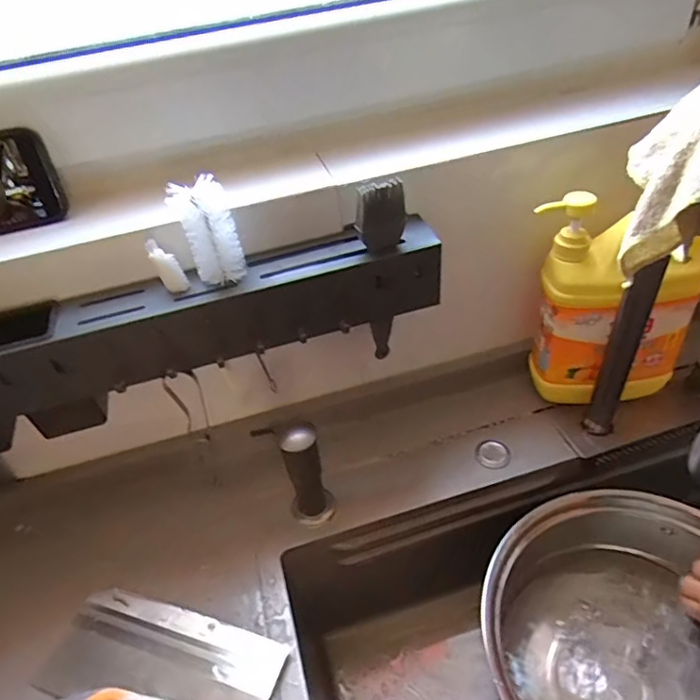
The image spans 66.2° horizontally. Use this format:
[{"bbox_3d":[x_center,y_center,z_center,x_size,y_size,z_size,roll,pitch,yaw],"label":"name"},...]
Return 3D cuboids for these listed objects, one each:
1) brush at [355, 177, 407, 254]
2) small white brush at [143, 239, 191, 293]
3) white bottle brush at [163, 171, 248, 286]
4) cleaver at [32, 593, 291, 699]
[{"bbox_3d":[0.026,-0.109,0.450,0.041,0.061,0.016,-17,43,-11],"label":"brush"},{"bbox_3d":[-0.154,-0.070,0.450,0.019,0.049,0.012,-6,33,45],"label":"small white brush"},{"bbox_3d":[-0.114,-0.094,0.437,0.043,0.083,0.027,-18,43,-12],"label":"white bottle brush"},{"bbox_3d":[-0.112,0.273,0.440,0.306,0.027,0.091,9,44,17],"label":"cleaver"}]

